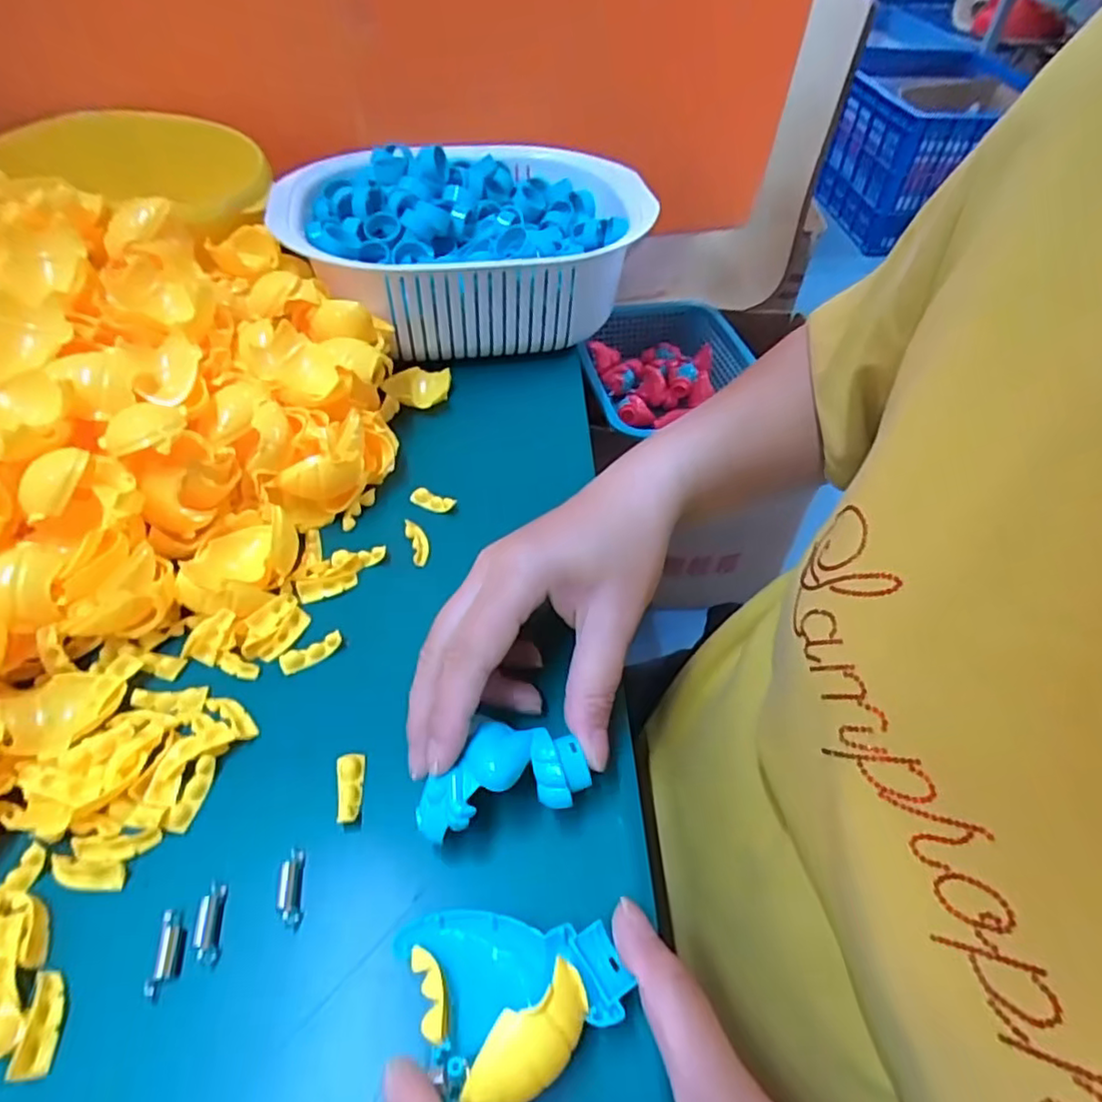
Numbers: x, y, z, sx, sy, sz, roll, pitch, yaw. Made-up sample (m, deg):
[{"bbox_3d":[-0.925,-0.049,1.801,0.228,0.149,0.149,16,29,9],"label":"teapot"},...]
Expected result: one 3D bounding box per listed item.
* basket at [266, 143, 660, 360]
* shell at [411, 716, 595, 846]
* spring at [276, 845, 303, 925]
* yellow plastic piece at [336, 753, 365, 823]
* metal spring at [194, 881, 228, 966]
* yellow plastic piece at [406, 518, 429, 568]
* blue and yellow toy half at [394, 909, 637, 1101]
[{"bbox_3d":[-0.060,-0.224,0.493,0.258,0.099,0.194,-8,50,-10],"label":"basket"},{"bbox_3d":[-0.020,0.085,0.247,0.065,0.019,0.033,-14,51,-12],"label":"shell"},{"bbox_3d":[-0.099,0.127,0.244,0.007,0.006,0.025,-7,50,-9],"label":"spring"},{"bbox_3d":[-0.084,0.099,0.268,0.011,0.005,0.029,-6,50,-8],"label":"yellow plastic piece"},{"bbox_3d":[-0.125,0.135,0.235,0.008,0.006,0.026,-6,50,-8],"label":"metal spring"},{"bbox_3d":[-0.074,-0.005,0.358,0.010,0.008,0.030,-14,51,-15],"label":"yellow plastic piece"},{"bbox_3d":[-0.014,0.143,0.205,0.074,0.035,0.051,3,49,0],"label":"blue and yellow toy half"}]

